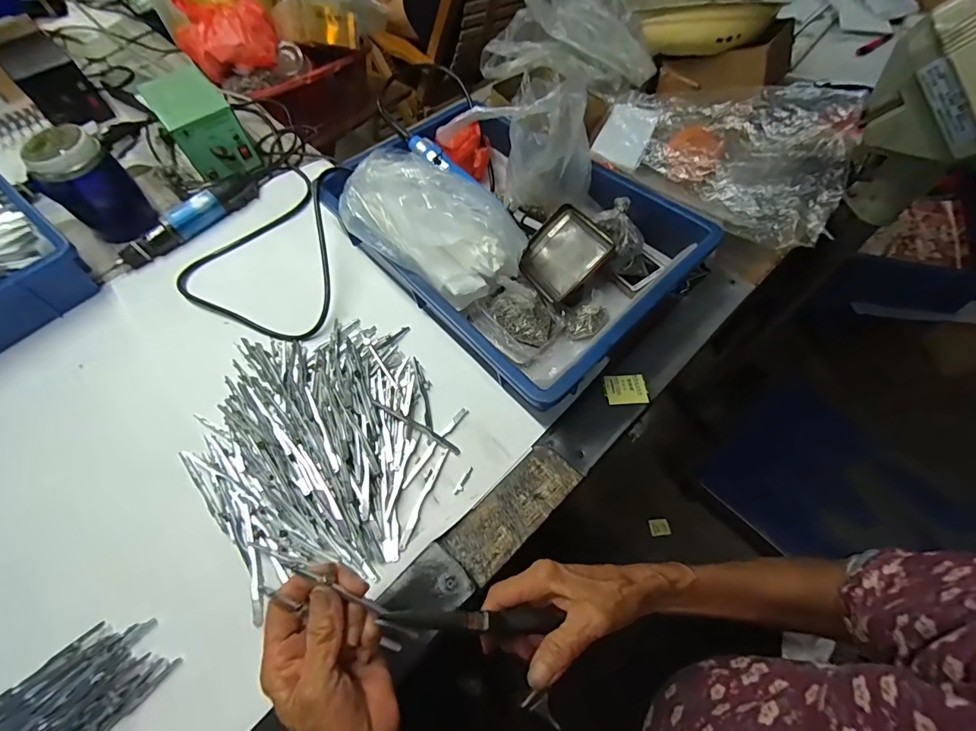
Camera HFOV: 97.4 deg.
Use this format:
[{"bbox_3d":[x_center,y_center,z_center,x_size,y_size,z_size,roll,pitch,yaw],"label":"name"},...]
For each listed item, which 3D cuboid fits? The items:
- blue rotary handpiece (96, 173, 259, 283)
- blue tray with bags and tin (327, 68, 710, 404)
[{"bbox_3d":[-0.423,-0.196,0.592,0.028,0.033,0.235,39,67,22],"label":"blue rotary handpiece"},{"bbox_3d":[0.037,-0.158,0.494,0.285,0.128,0.354,-39,69,-16],"label":"blue tray with bags and tin"}]

